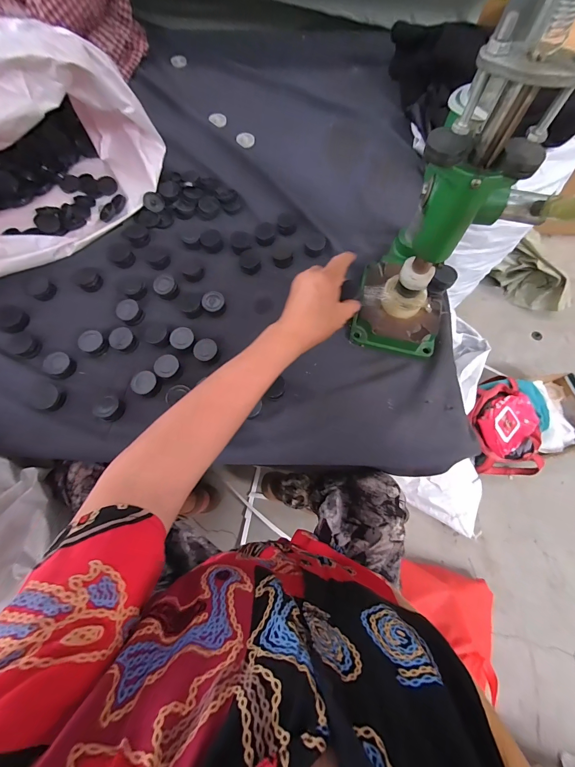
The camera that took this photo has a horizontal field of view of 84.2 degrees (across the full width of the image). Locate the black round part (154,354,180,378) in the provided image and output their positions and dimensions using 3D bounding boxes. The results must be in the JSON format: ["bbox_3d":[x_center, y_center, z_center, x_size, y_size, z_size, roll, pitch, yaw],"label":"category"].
[{"bbox_3d":[-0.163,-0.023,0.430,0.031,0.012,0.030,0,69,0],"label":"black round part"}]

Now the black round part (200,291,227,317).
[{"bbox_3d":[-0.109,-0.118,0.473,0.031,0.023,0.028,9,69,3],"label":"black round part"}]

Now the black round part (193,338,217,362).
[{"bbox_3d":[-0.114,-0.047,0.439,0.035,0.008,0.029,-35,91,16],"label":"black round part"}]

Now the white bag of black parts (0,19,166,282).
[{"bbox_3d":[-0.418,-0.316,0.434,0.237,0.200,0.448,38,73,11],"label":"white bag of black parts"}]

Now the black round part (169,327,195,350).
[{"bbox_3d":[-0.147,-0.062,0.444,0.032,0.010,0.031,-25,71,-9],"label":"black round part"}]

